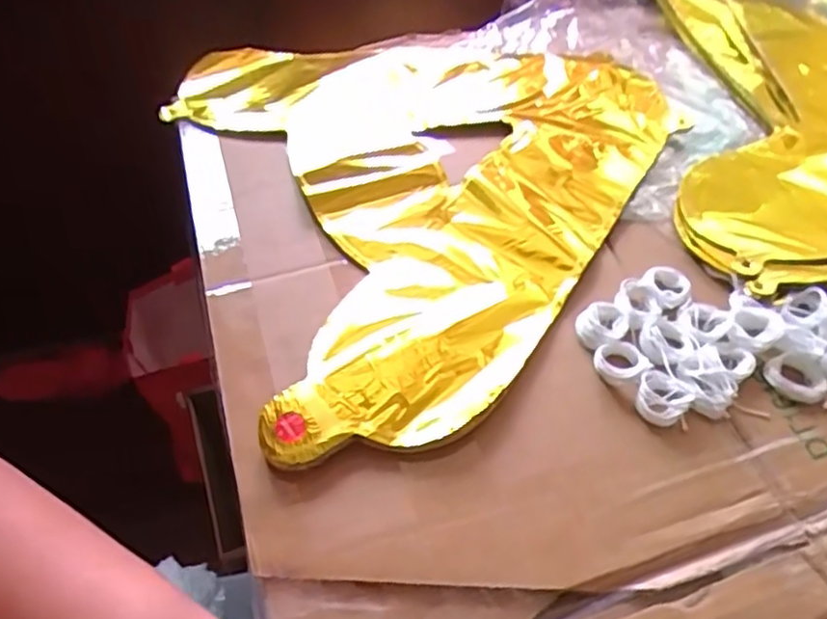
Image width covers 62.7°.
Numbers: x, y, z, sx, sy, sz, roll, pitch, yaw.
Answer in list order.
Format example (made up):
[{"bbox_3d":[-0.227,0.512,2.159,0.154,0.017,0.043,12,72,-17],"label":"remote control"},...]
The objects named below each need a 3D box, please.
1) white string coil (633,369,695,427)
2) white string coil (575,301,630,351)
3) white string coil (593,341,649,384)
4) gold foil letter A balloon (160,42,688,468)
[{"bbox_3d":[0.131,0.047,0.357,0.027,0.015,0.027,0,50,0],"label":"white string coil"},{"bbox_3d":[0.107,0.009,0.382,0.031,0.008,0.026,-22,54,-17],"label":"white string coil"},{"bbox_3d":[0.113,0.030,0.372,0.024,0.012,0.026,0,50,0],"label":"white string coil"},{"bbox_3d":[0.013,-0.116,0.485,0.372,0.016,0.396,-25,55,-20],"label":"gold foil letter A balloon"}]

